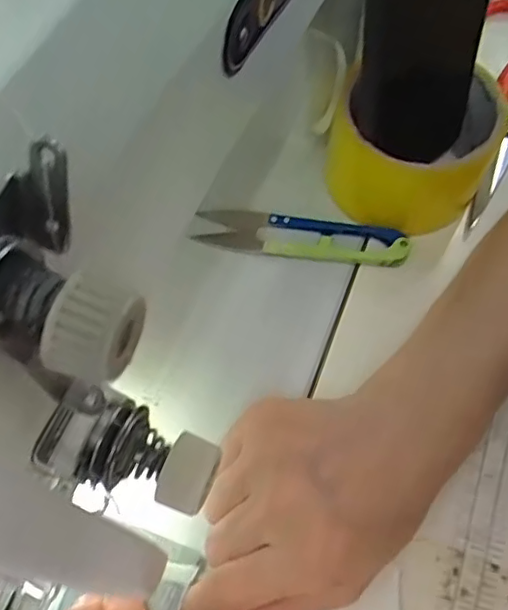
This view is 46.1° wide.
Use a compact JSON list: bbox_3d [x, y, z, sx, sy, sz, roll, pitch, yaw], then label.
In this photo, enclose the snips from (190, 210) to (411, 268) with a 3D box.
[{"bbox_3d":[0.026,-0.038,0.329,0.113,0.015,0.025,7,64,2],"label":"snips"}]

